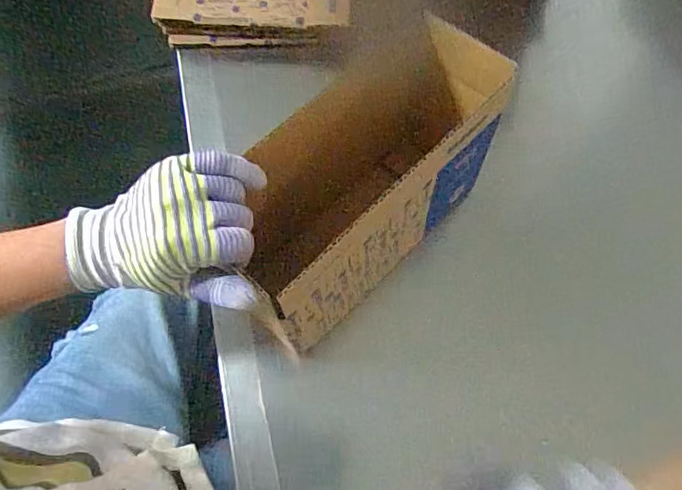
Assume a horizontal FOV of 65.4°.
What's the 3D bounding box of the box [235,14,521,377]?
[{"bbox_3d":[0.020,-0.041,0.432,0.248,0.167,0.095,-42,74,-15],"label":"box"}]

